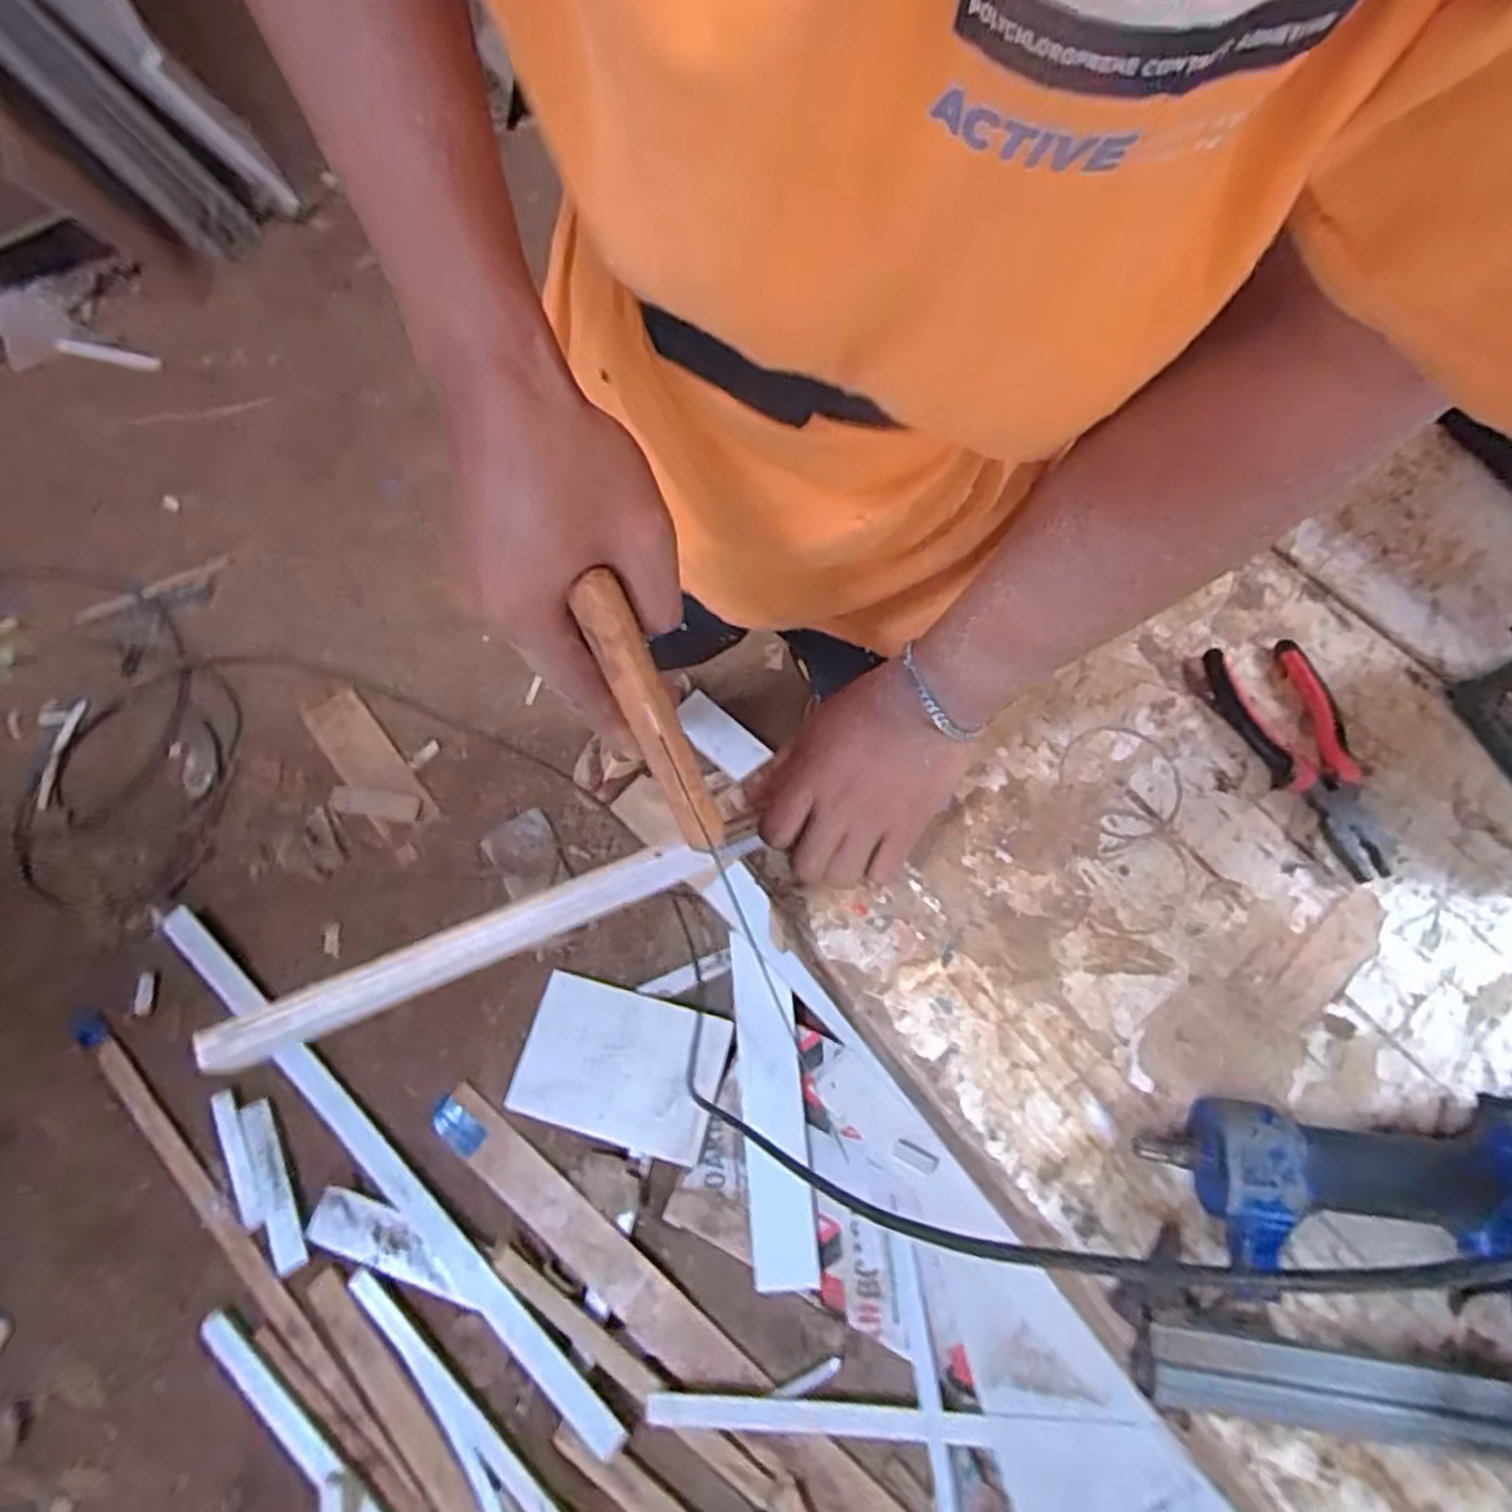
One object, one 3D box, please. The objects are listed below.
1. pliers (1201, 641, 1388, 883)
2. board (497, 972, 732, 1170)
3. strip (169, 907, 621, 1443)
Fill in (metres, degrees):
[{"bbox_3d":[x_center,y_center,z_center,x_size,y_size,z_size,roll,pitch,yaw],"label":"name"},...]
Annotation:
[{"bbox_3d":[0.345,-0.001,0.479,0.064,0.019,0.158,-16,67,-6],"label":"pliers"},{"bbox_3d":[-0.200,0.454,1.120,0.289,0.015,0.203,13,72,8],"label":"board"},{"bbox_3d":[-0.557,0.558,1.087,0.987,0.025,0.047,38,71,17],"label":"strip"}]

